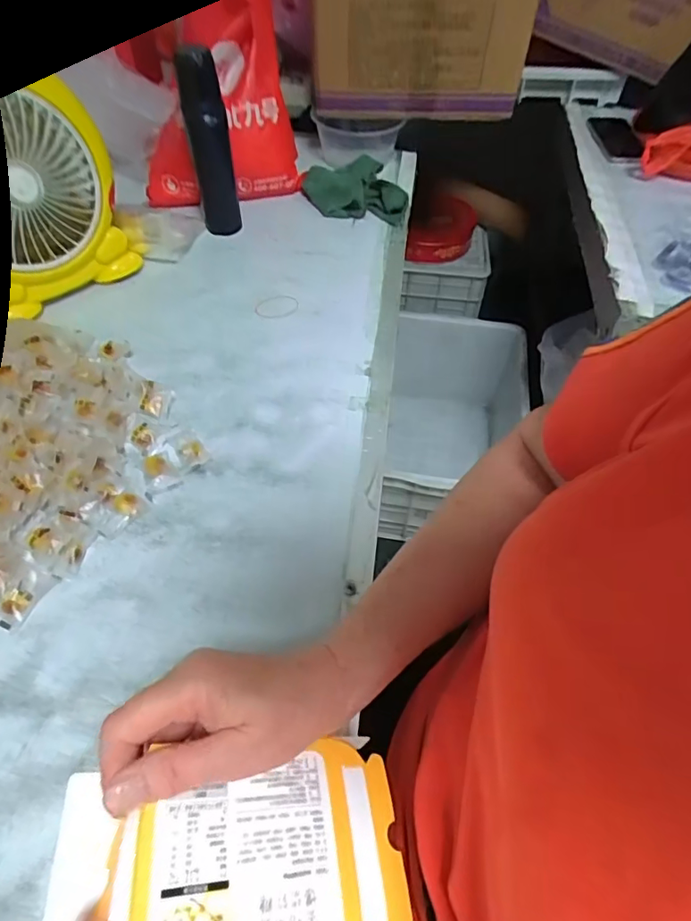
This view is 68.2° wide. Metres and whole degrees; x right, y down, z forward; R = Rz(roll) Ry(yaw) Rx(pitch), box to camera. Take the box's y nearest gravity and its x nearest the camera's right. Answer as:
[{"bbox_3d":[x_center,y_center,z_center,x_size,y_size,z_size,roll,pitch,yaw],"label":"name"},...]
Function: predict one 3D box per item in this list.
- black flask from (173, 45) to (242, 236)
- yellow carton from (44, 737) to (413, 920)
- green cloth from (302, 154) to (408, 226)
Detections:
[{"bbox_3d":[-0.182,-0.426,0.690,0.047,0.204,0.053,-20,58,-18],"label":"black flask"},{"bbox_3d":[-0.052,0.199,0.254,0.172,0.043,0.100,6,53,-16],"label":"yellow carton"},{"bbox_3d":[0.017,-0.419,0.808,0.133,0.048,0.134,-16,57,-15],"label":"green cloth"}]

